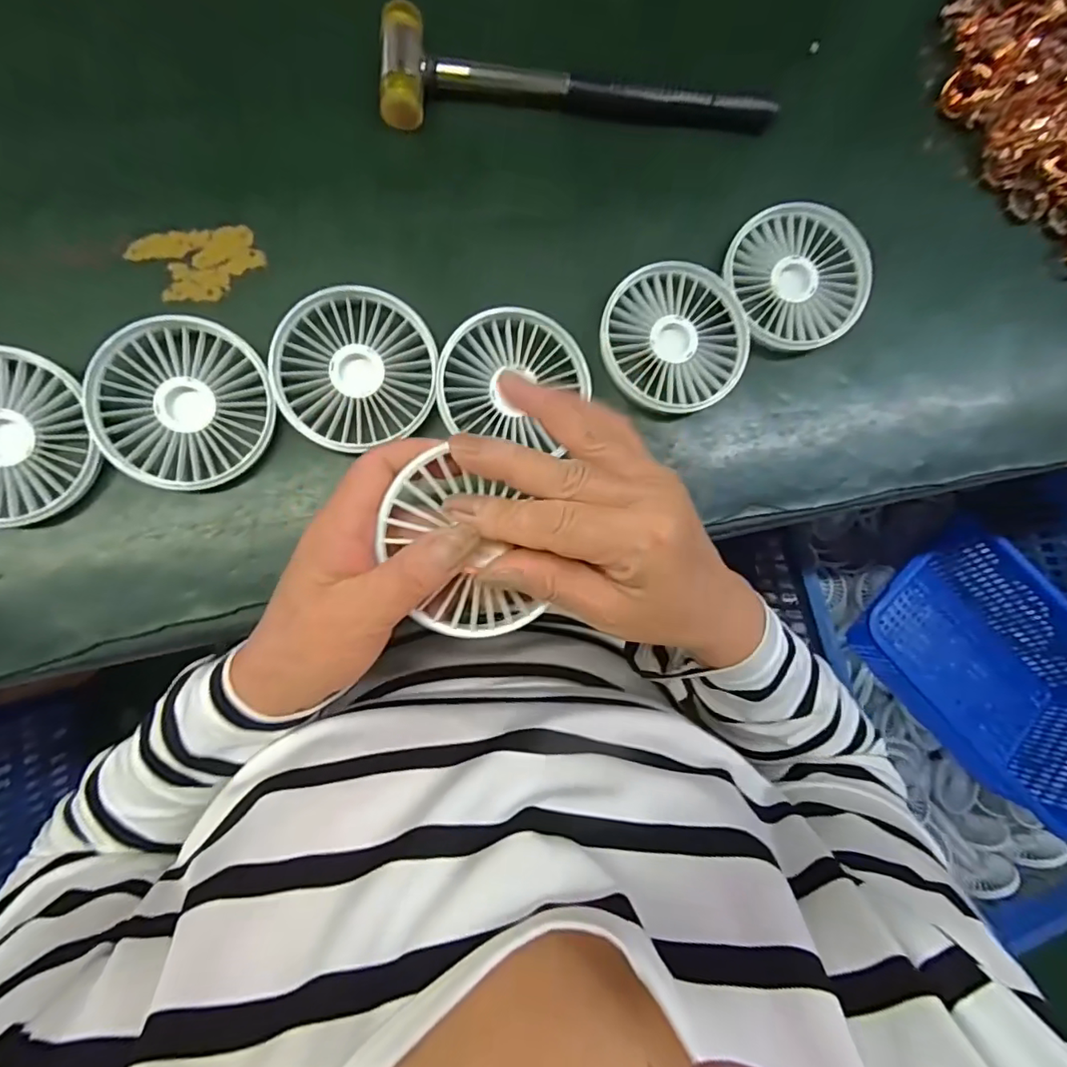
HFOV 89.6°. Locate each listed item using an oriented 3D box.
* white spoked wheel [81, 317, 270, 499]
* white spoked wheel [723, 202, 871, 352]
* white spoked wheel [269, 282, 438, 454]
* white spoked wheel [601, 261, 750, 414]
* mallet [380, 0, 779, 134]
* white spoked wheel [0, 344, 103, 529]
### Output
[{"bbox_3d":[-0.185,-0.069,0.286,0.083,0.016,0.091,0,89,-7],"label":"white spoked wheel"},{"bbox_3d":[0.165,-0.161,0.334,0.082,0.014,0.088,0,89,-7],"label":"white spoked wheel"},{"bbox_3d":[-0.099,-0.093,0.301,0.083,0.014,0.088,0,89,-7],"label":"white spoked wheel"},{"bbox_3d":[0.084,-0.118,0.323,0.085,0.013,0.089,0,89,-7],"label":"white spoked wheel"},{"bbox_3d":[0.031,-0.267,0.327,0.237,0.027,0.062,1,89,-7],"label":"mallet"},{"bbox_3d":[-0.271,-0.048,0.272,0.082,0.020,0.089,0,89,-7],"label":"white spoked wheel"}]

